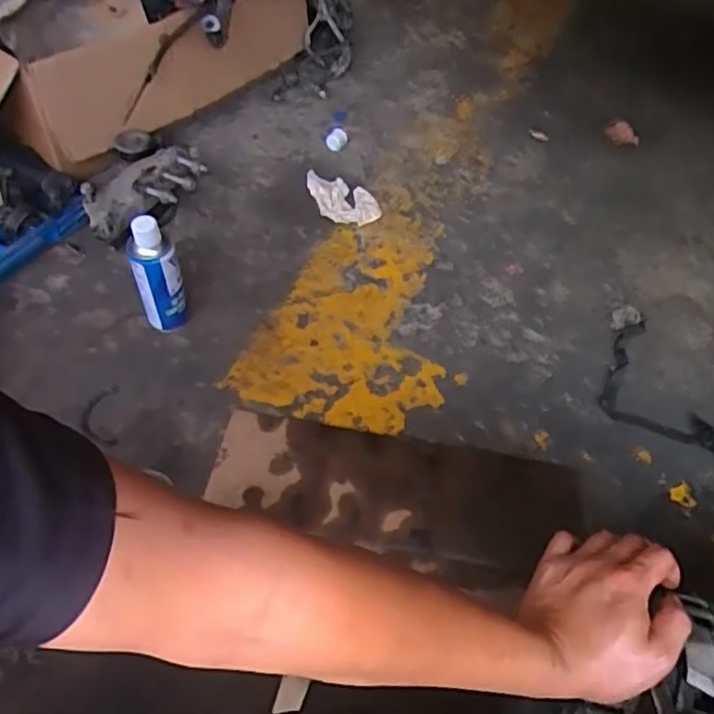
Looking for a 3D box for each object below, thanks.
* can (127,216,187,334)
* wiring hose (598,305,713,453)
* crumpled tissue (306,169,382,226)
[{"bbox_3d":[-0.293,-0.114,0.968,0.063,0.189,0.055,-25,58,-19],"label":"can"},{"bbox_3d":[0.463,0.026,0.987,0.172,0.023,0.225,17,55,10],"label":"wiring hose"},{"bbox_3d":[-0.028,-0.287,1.210,0.145,0.033,0.102,6,54,2],"label":"crumpled tissue"}]

